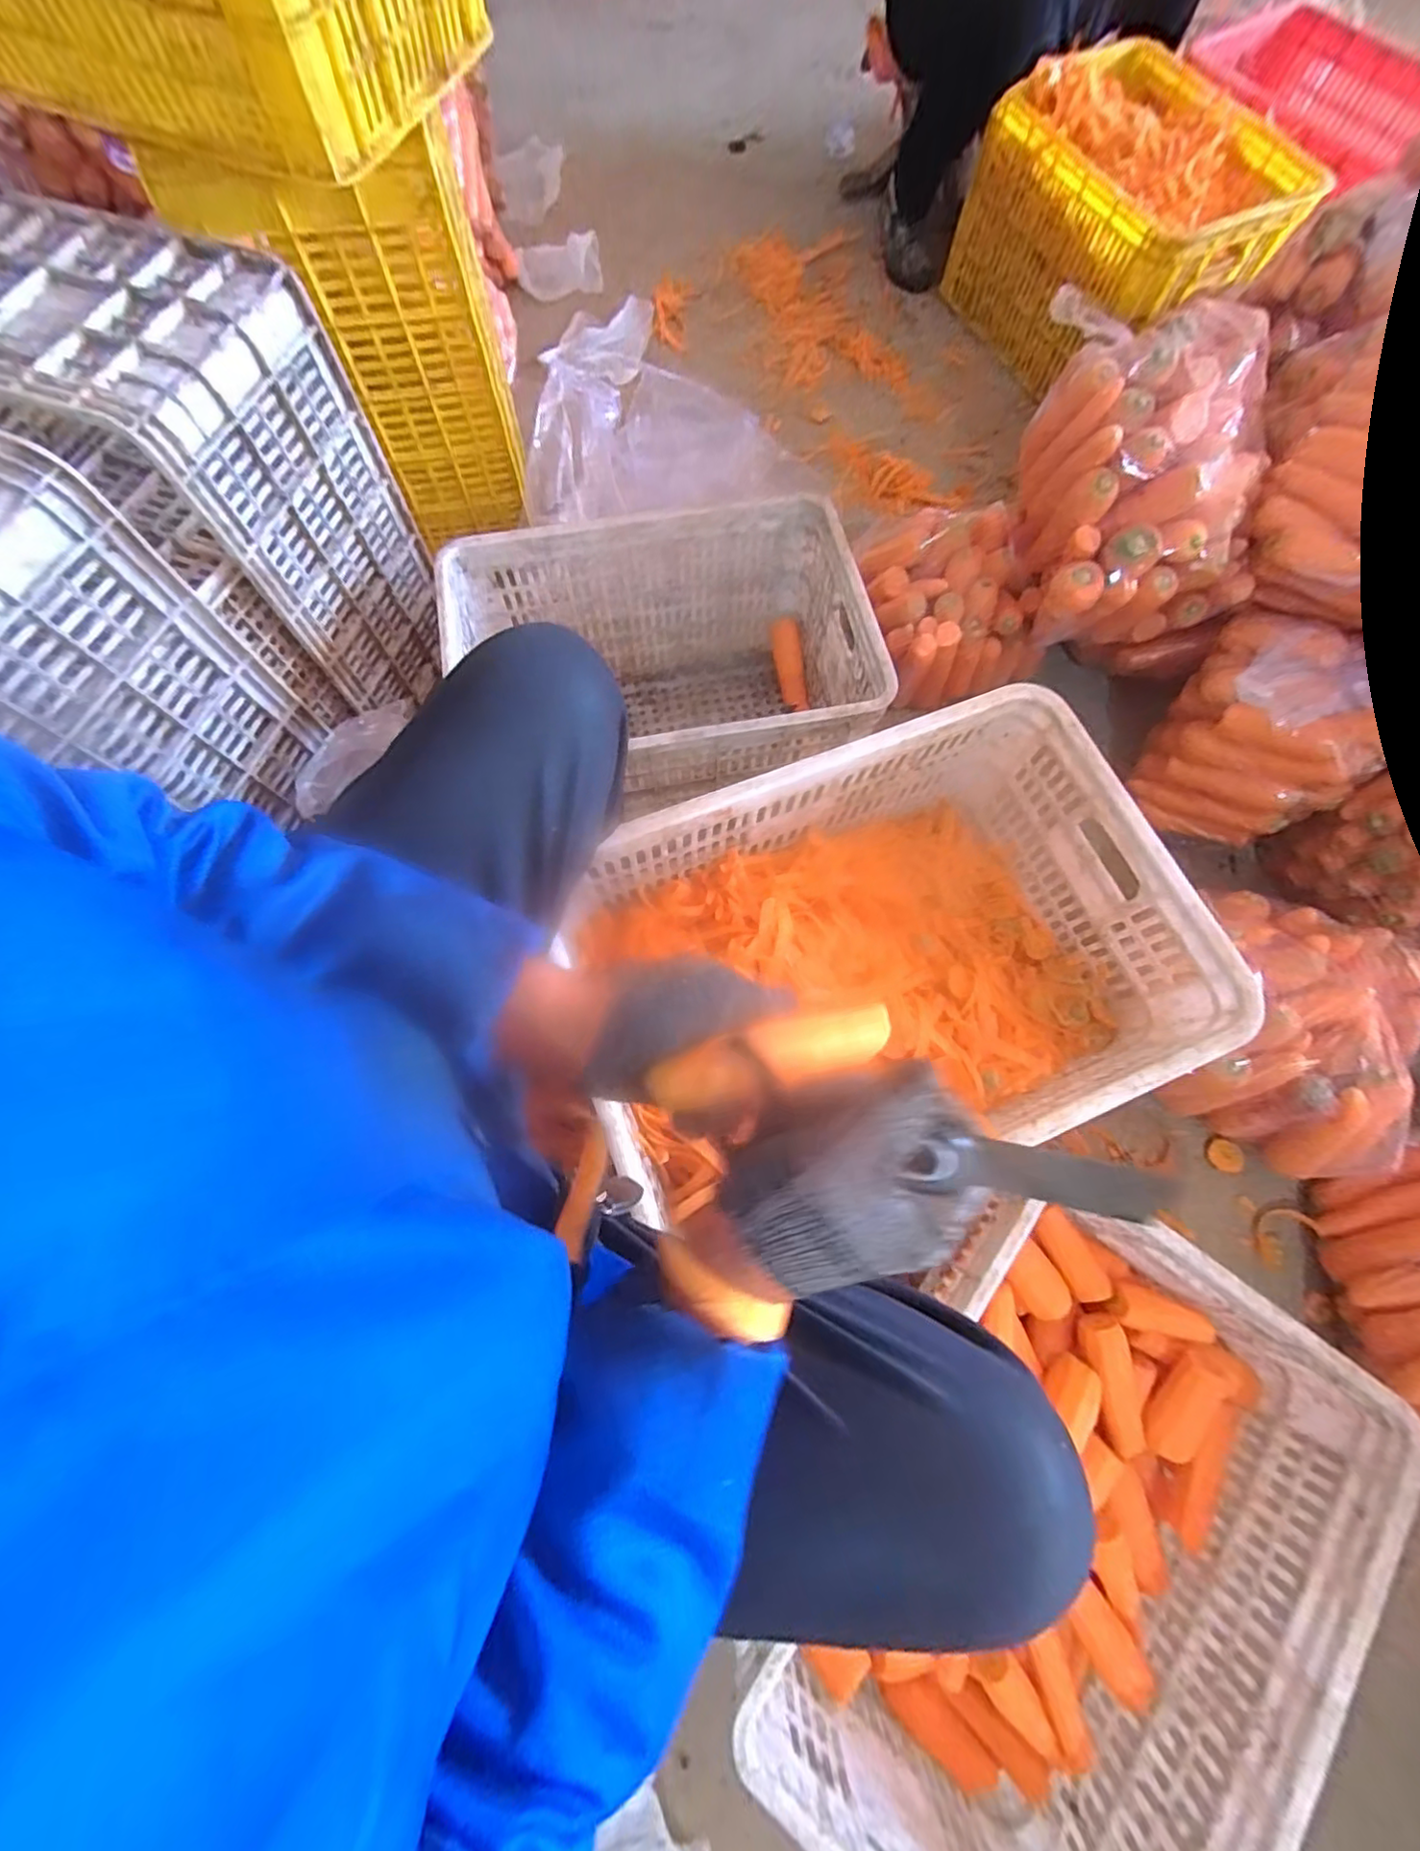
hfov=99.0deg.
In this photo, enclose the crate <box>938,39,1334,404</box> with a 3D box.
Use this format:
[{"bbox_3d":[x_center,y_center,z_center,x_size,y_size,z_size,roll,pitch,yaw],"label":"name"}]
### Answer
[{"bbox_3d":[0.765,-1.317,1.167,0.400,0.268,0.534,-26,75,-8],"label":"crate"}]

